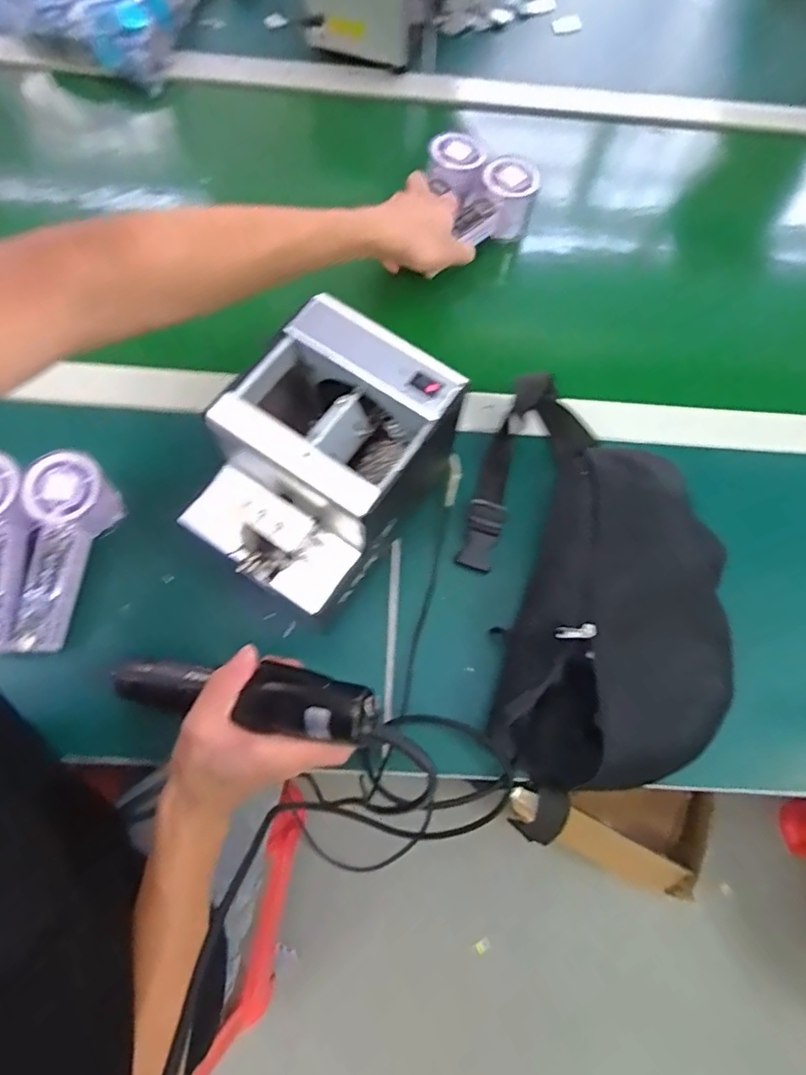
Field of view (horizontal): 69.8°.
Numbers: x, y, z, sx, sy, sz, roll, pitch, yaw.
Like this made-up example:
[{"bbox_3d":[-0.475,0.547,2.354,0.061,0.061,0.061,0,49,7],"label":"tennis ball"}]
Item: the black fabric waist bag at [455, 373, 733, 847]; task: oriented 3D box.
[{"bbox_3d":[0.145,0.029,0.455,0.171,0.057,0.345,-5,70,-5],"label":"black fabric waist bag"}]

